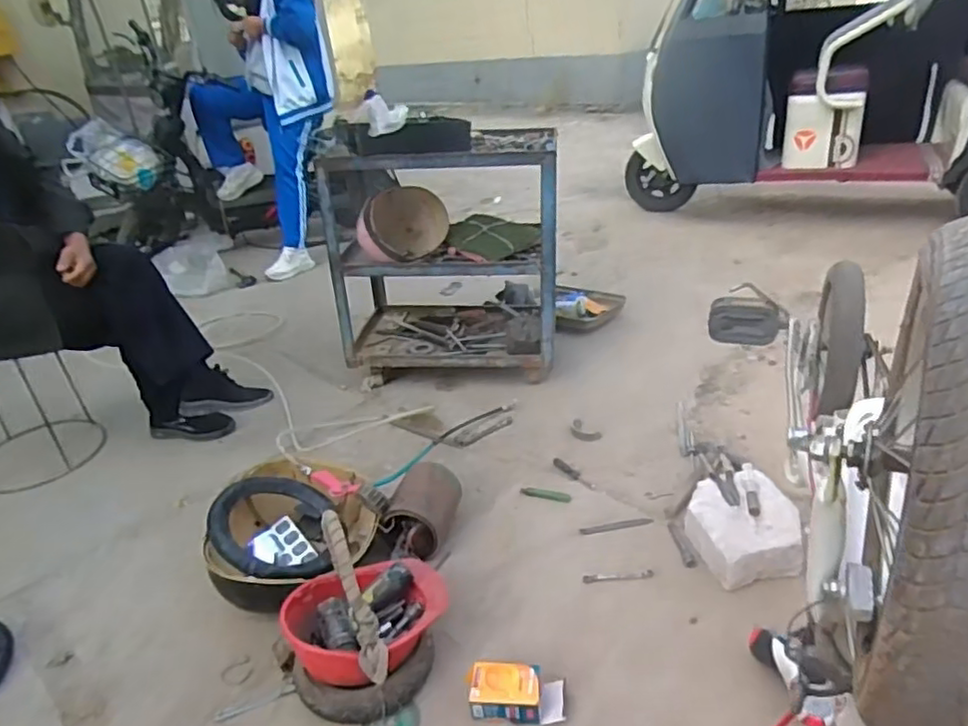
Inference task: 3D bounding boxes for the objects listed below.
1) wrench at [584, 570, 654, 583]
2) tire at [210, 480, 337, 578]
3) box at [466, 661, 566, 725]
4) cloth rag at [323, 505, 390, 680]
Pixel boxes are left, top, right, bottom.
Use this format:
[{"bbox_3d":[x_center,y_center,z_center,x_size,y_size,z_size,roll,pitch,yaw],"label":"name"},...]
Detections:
[{"bbox_3d":[0.268,0.425,1.302,0.141,0.008,0.020,-6,27,-1],"label":"wrench"},{"bbox_3d":[-0.427,0.331,1.342,0.265,0.052,0.264,18,28,-27],"label":"tire"},{"bbox_3d":[0.051,0.531,1.048,0.156,0.055,0.077,0,28,10],"label":"box"},{"bbox_3d":[-0.200,0.370,1.022,0.043,0.278,0.026,-18,1,-22],"label":"cloth rag"}]

